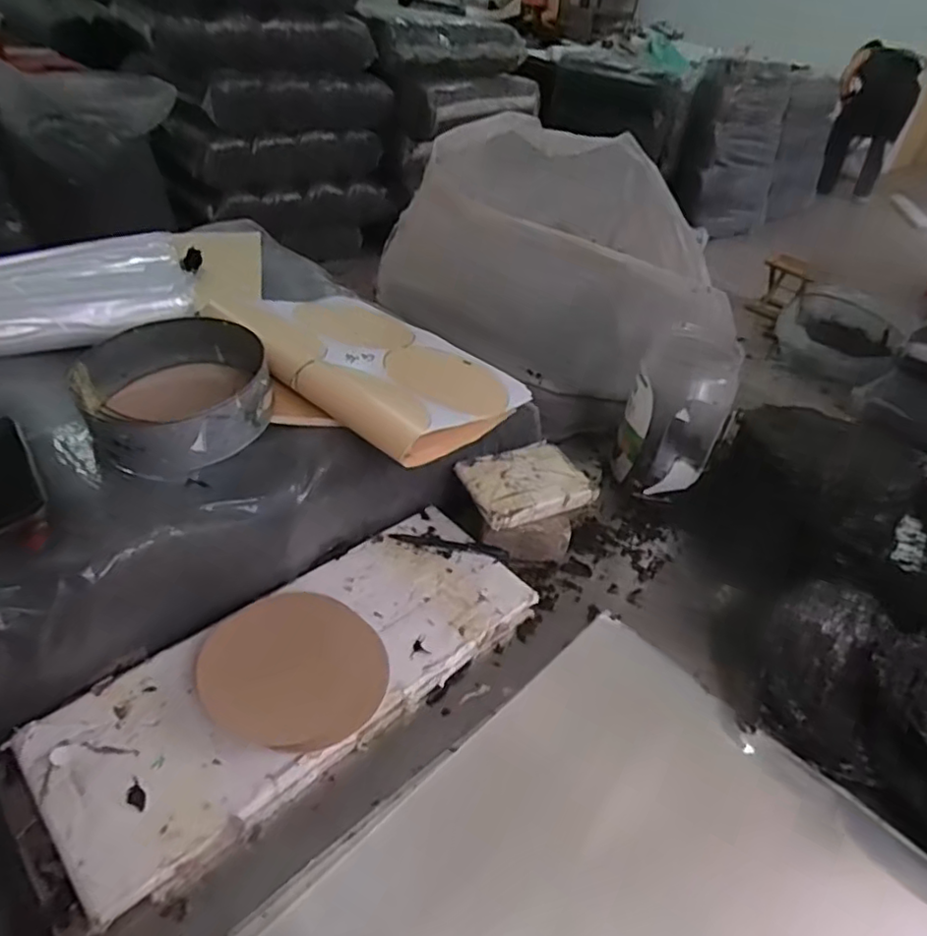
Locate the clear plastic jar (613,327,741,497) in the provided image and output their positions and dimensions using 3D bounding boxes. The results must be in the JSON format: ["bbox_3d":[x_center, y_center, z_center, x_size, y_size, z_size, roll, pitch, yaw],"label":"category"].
[{"bbox_3d":[0.272,-0.070,0.821,0.119,0.198,0.112,5,38,-4],"label":"clear plastic jar"}]

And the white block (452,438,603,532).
[{"bbox_3d":[0.074,0.015,0.752,0.149,0.024,0.101,-13,43,-25],"label":"white block"}]

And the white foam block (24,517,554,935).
[{"bbox_3d":[-0.138,0.177,0.592,0.448,0.048,0.176,-30,56,-31],"label":"white foam block"}]

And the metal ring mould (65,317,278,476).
[{"bbox_3d":[-0.281,-0.070,0.632,0.172,0.072,0.180,-12,43,-24],"label":"metal ring mould"}]

